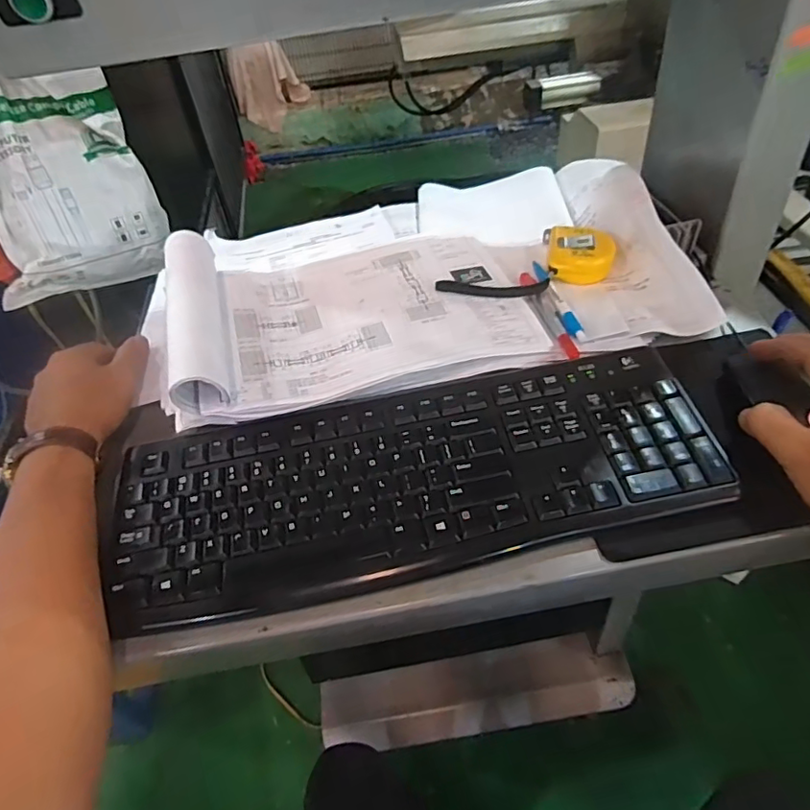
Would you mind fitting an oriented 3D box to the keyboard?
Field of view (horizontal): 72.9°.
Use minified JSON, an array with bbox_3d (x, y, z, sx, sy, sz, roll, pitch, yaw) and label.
[{"bbox_3d":[0.004,0.049,0.404,0.426,0.029,0.147,-11,47,-4],"label":"keyboard"}]

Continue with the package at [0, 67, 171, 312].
[{"bbox_3d":[-0.411,-0.264,0.657,0.210,0.247,0.039,-26,24,-30],"label":"package"}]

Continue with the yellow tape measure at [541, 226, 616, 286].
[{"bbox_3d":[0.174,-0.156,0.547,0.063,0.029,0.074,2,48,8],"label":"yellow tape measure"}]

